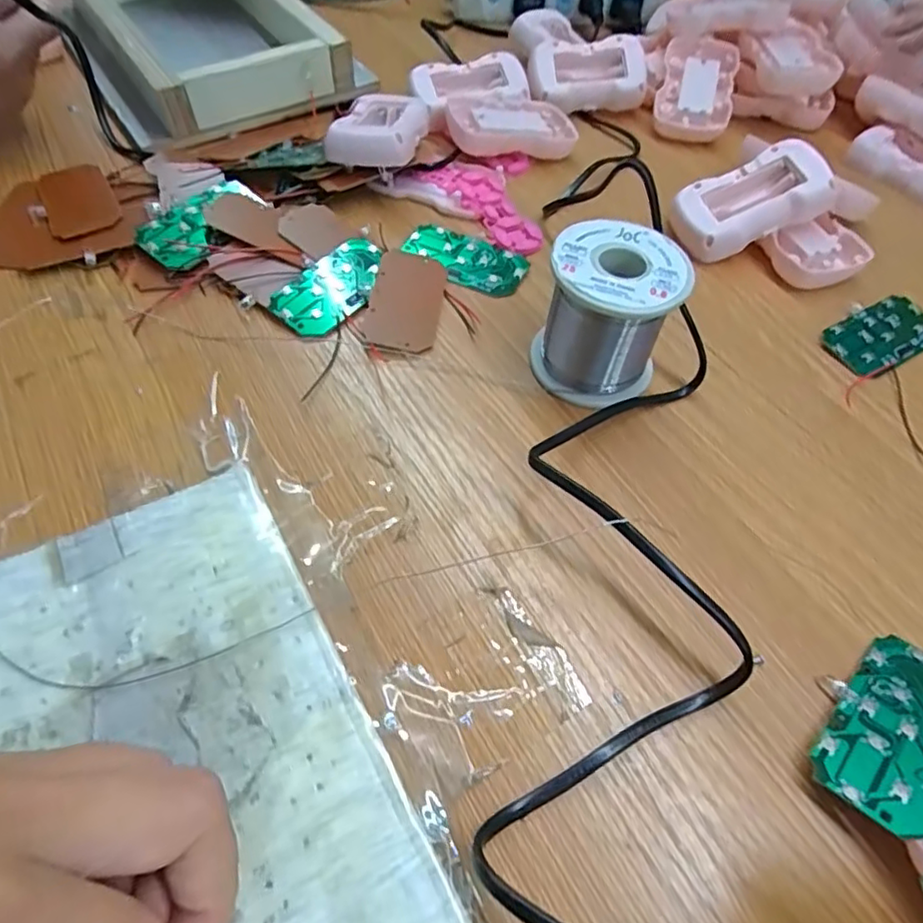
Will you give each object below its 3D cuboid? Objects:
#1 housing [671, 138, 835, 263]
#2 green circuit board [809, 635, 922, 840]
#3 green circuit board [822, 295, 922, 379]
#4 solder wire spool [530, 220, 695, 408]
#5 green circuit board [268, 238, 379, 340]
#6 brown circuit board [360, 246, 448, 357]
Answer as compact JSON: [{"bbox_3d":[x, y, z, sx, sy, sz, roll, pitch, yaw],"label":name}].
[{"bbox_3d":[0.170,-0.156,0.366,0.084,0.019,0.048,-25,67,12],"label":"housing"},{"bbox_3d":[0.152,0.092,0.215,0.041,0.004,0.073,30,52,35],"label":"green circuit board"},{"bbox_3d":[0.236,-0.070,0.340,0.073,0.004,0.037,-26,61,-19],"label":"green circuit board"},{"bbox_3d":[0.069,-0.070,0.294,0.061,0.062,0.062,14,56,6],"label":"solder wire spool"},{"bbox_3d":[-0.068,-0.098,0.334,0.039,0.007,0.071,30,59,16],"label":"green circuit board"},{"bbox_3d":[-0.030,-0.089,0.335,0.037,0.008,0.078,8,56,2],"label":"brown circuit board"}]

